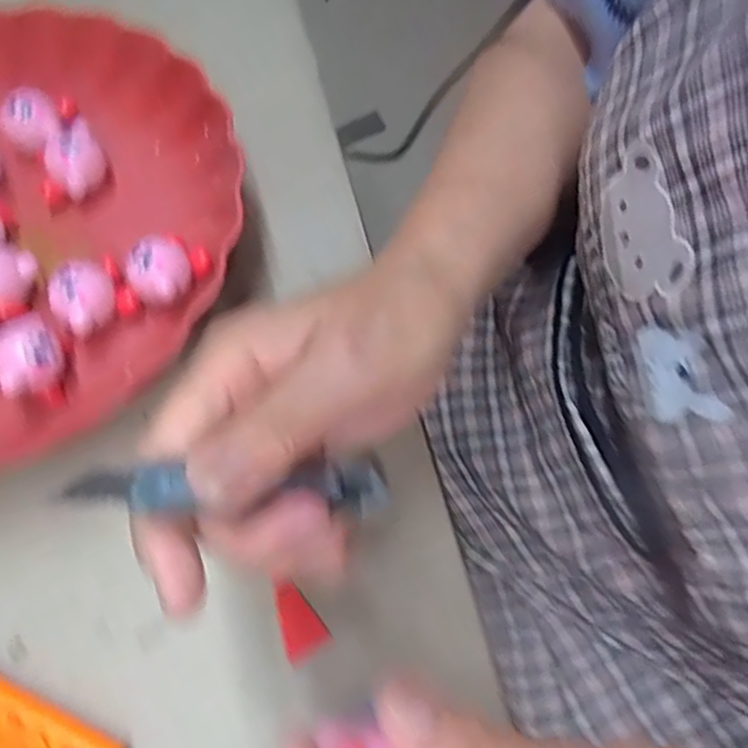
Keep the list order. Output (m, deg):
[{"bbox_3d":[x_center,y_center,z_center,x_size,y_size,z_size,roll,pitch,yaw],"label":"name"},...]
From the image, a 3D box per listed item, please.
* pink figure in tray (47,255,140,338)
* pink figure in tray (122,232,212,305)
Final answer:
[{"bbox_3d":[-0.130,-0.037,0.321,0.034,0.024,0.029,-38,70,-14],"label":"pink figure in tray"},{"bbox_3d":[-0.095,-0.049,0.327,0.026,0.026,0.033,34,71,16],"label":"pink figure in tray"}]

